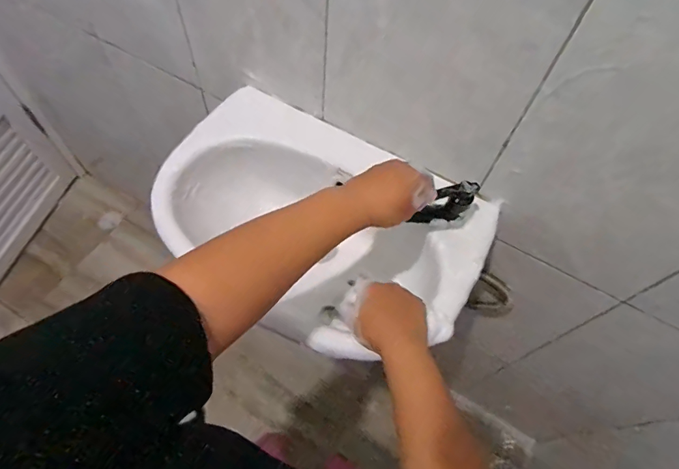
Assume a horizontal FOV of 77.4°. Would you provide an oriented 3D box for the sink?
[{"bbox_3d":[-0.033,-0.029,0.560,0.435,0.120,0.293,26,62,11],"label":"sink"}]

